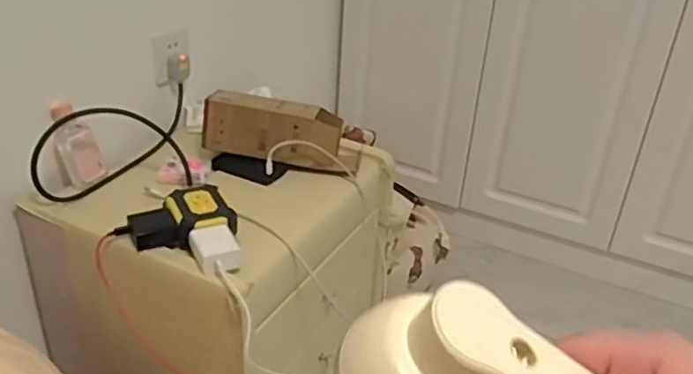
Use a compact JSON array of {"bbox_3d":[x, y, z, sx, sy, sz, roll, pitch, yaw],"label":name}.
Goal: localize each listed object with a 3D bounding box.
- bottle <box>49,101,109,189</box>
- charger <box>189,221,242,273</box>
[{"bbox_3d":[-0.415,-0.066,0.972,0.033,0.129,0.054,-6,20,38],"label":"bottle"},{"bbox_3d":[-0.169,0.083,0.815,0.052,0.035,0.069,-13,34,-27],"label":"charger"}]

